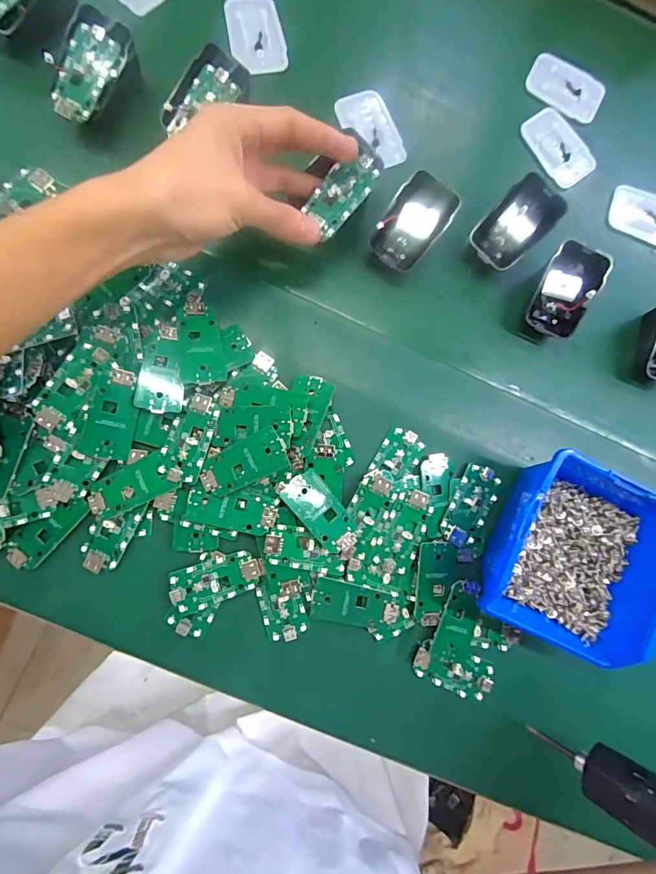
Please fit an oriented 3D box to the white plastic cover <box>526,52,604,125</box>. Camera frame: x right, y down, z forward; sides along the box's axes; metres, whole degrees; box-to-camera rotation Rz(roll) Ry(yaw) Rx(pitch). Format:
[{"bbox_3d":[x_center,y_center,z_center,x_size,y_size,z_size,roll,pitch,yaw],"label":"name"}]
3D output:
[{"bbox_3d":[0.214,-0.314,0.367,0.068,0.004,0.044,26,82,-2],"label":"white plastic cover"}]

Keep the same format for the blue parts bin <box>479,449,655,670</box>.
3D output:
[{"bbox_3d":[0.173,0.085,0.295,0.114,0.064,0.120,27,82,-2],"label":"blue parts bin"}]

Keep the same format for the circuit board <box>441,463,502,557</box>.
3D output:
[{"bbox_3d":[0.112,0.055,0.318,0.036,0.007,0.064,19,82,-3],"label":"circuit board"}]

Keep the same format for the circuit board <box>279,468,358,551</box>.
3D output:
[{"bbox_3d":[-0.004,0.055,0.302,0.032,0.011,0.062,-41,89,-8],"label":"circuit board"}]

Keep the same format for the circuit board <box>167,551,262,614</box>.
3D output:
[{"bbox_3d":[-0.080,0.104,0.300,0.066,0.007,0.031,-18,86,-7],"label":"circuit board"}]

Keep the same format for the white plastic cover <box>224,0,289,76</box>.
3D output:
[{"bbox_3d":[-0.060,-0.337,0.342,0.043,0.006,0.069,-12,85,-7],"label":"white plastic cover"}]

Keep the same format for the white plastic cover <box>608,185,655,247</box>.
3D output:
[{"bbox_3d":[0.286,-0.196,0.366,0.069,0.005,0.046,22,82,-3],"label":"white plastic cover"}]

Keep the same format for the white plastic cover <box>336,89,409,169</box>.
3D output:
[{"bbox_3d":[0.037,-0.259,0.345,0.036,0.010,0.067,-29,87,-8],"label":"white plastic cover"}]

